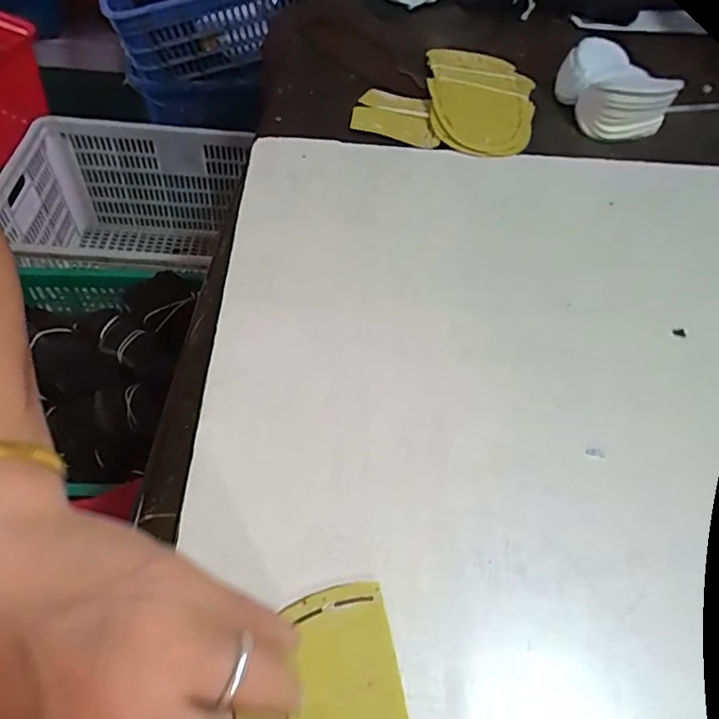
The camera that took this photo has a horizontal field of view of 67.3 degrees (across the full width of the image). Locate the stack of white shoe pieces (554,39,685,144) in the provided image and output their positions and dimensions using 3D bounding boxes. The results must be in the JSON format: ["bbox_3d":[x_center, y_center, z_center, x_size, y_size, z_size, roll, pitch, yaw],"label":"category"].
[{"bbox_3d":[0.248,-0.264,0.526,0.090,0.042,0.106,-4,53,-8],"label":"stack of white shoe pieces"}]

